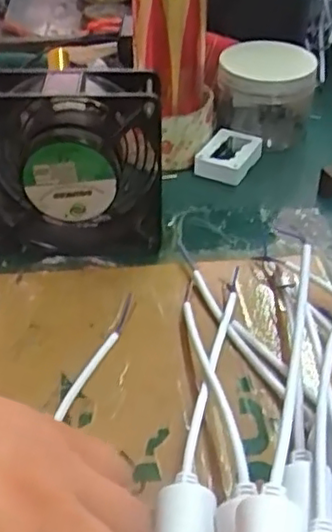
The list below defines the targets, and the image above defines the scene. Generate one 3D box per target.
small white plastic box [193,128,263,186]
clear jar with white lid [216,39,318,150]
[{"bbox_3d":[0.054,-0.093,0.542,0.044,0.022,0.059,20,45,24],"label":"small white plastic box"},{"bbox_3d":[0.087,-0.150,0.570,0.084,0.078,0.083,0,40,0],"label":"clear jar with white lid"}]

